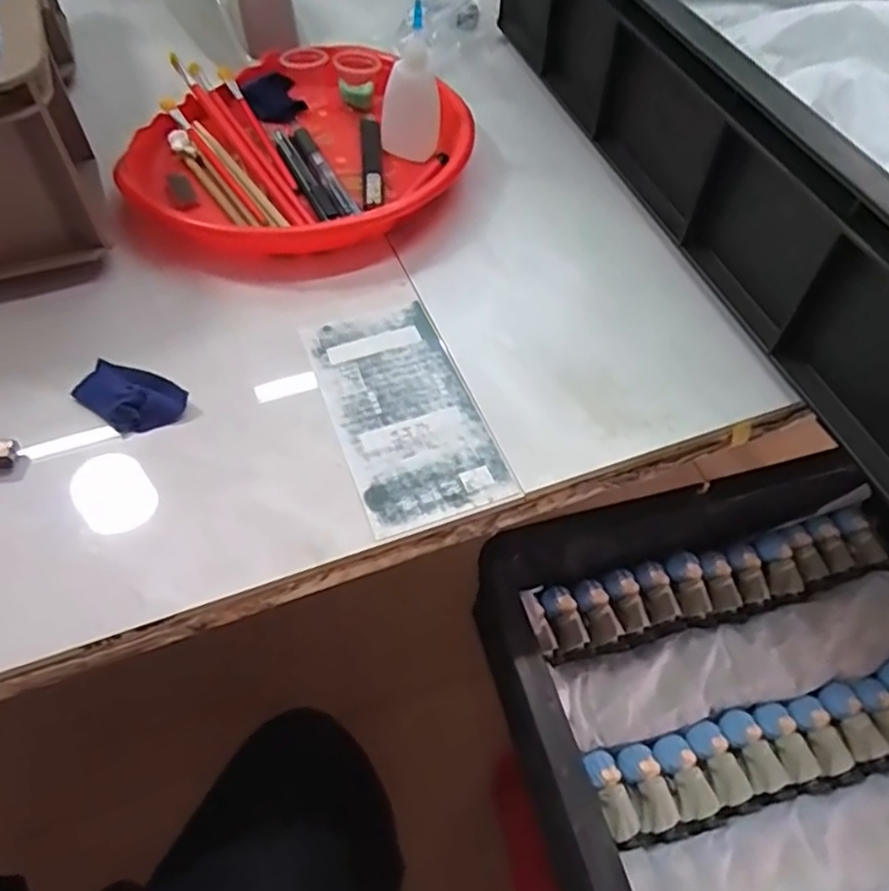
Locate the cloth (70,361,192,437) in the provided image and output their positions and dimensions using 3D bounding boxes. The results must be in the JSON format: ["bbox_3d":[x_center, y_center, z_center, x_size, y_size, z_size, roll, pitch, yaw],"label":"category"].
[{"bbox_3d":[-0.178,-0.028,0.377,0.062,0.009,0.037,30,59,19],"label":"cloth"}]

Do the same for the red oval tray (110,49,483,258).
[{"bbox_3d":[-0.116,-0.219,0.496,0.242,0.041,0.251,-29,60,-20],"label":"red oval tray"}]

